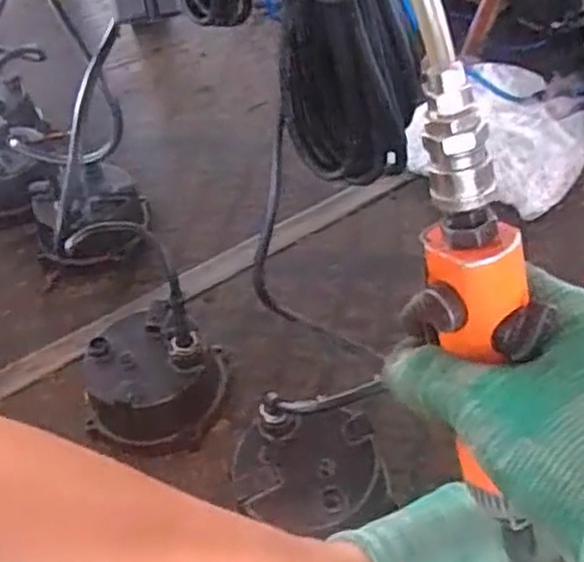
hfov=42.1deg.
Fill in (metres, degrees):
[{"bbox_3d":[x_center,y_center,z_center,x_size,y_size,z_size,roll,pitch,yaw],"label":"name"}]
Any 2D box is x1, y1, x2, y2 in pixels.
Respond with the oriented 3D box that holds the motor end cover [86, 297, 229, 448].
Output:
[{"bbox_3d":[-0.128,0.084,0.679,0.109,0.086,0.112,-31,49,-22],"label":"motor end cover"}]

